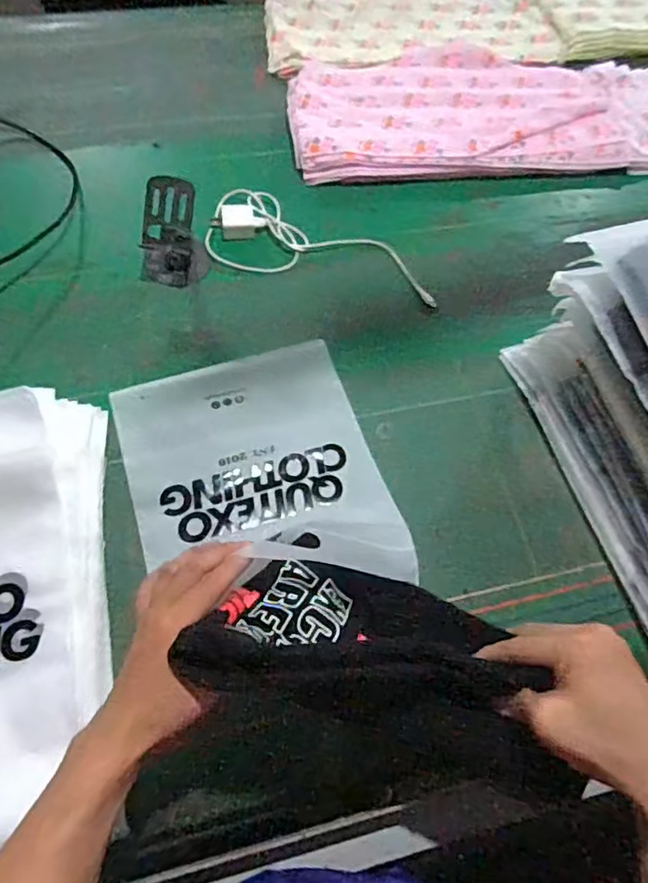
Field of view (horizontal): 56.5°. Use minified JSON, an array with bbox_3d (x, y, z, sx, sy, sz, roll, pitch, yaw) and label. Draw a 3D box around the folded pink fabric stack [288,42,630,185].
[{"bbox_3d":[0.202,-0.510,0.911,0.509,0.043,0.278,-4,62,-5],"label":"folded pink fabric stack"}]

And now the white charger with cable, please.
[{"bbox_3d":[-0.001,-0.248,0.769,0.304,0.023,0.125,17,62,6],"label":"white charger with cable"}]

